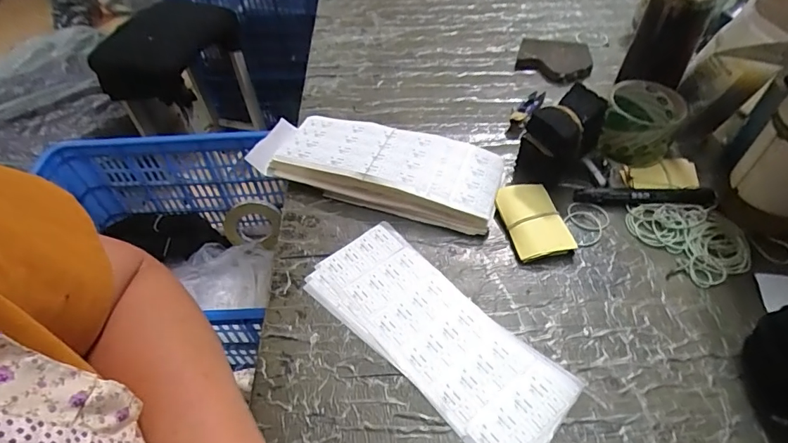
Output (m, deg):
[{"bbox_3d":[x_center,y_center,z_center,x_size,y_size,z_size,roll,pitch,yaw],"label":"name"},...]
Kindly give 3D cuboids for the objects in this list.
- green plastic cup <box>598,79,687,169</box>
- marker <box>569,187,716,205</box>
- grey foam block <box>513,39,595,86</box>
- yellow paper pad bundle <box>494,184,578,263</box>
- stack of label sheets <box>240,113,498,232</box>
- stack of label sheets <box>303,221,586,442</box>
[{"bbox_3d":[0.290,-0.114,0.535,0.077,0.069,0.083,0,50,1],"label":"green plastic cup"},{"bbox_3d":[0.281,-0.028,0.509,0.145,0.019,0.020,3,51,3],"label":"marker"},{"bbox_3d":[0.242,-0.243,0.684,0.107,0.025,0.090,14,52,12],"label":"grey foam block"},{"bbox_3d":[0.150,0.000,0.494,0.059,0.018,0.092,-11,51,-8],"label":"yellow paper pad bundle"},{"bbox_3d":[-0.022,-0.069,0.544,0.293,0.041,0.105,15,52,13],"label":"stack of label sheets"},{"bbox_3d":[0.037,0.101,0.422,0.108,0.004,0.257,-37,59,-26],"label":"stack of label sheets"}]

